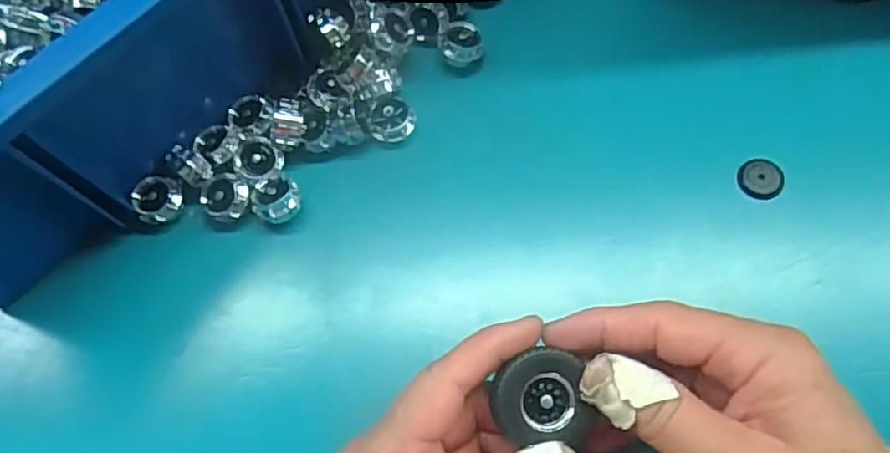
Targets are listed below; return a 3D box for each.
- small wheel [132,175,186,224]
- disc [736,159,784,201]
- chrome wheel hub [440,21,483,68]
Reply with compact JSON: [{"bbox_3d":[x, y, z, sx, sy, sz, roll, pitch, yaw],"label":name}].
[{"bbox_3d":[-0.147,-0.014,0.339,0.024,0.012,0.021,-32,71,-7],"label":"small wheel"},{"bbox_3d":[0.158,-0.024,0.330,0.021,0.004,0.022,-2,70,4],"label":"disc"},{"bbox_3d":[0.009,-0.100,0.366,0.023,0.014,0.021,-2,70,4],"label":"chrome wheel hub"}]

